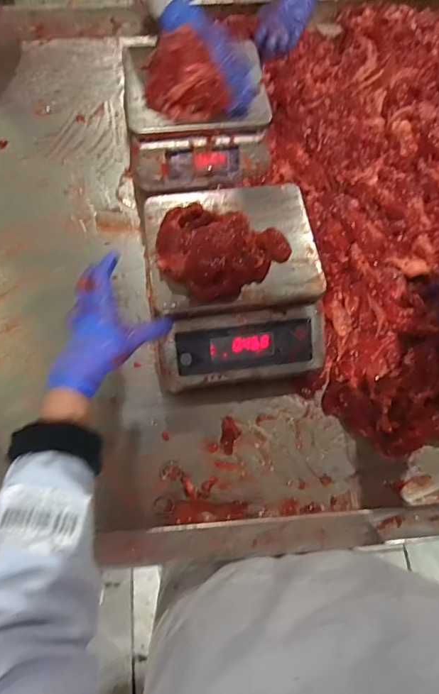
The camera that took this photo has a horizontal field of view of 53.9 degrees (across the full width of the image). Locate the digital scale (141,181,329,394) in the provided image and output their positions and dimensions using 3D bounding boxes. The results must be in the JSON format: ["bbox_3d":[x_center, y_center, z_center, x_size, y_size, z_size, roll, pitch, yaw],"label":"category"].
[{"bbox_3d":[0.017,-0.097,0.597,0.230,0.083,0.273,-10,70,-4],"label":"digital scale"}]

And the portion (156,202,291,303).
[{"bbox_3d":[-0.003,-0.119,0.550,0.160,0.049,0.123,20,71,6],"label":"portion"}]

